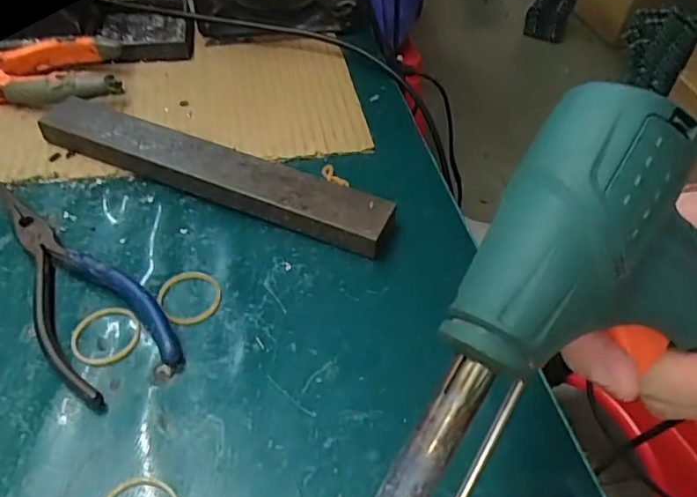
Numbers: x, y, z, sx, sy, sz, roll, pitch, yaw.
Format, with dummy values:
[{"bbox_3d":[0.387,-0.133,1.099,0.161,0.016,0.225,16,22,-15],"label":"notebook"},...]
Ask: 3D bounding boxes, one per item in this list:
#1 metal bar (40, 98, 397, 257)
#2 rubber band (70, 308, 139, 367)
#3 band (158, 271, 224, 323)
[{"bbox_3d":[-0.078,-0.043,0.325,0.212,0.017,0.029,20,49,14],"label":"metal bar"},{"bbox_3d":[-0.108,0.038,0.260,0.029,0.004,0.030,2,47,-2],"label":"rubber band"},{"bbox_3d":[-0.075,0.022,0.277,0.029,0.004,0.031,2,47,-2],"label":"band"}]

